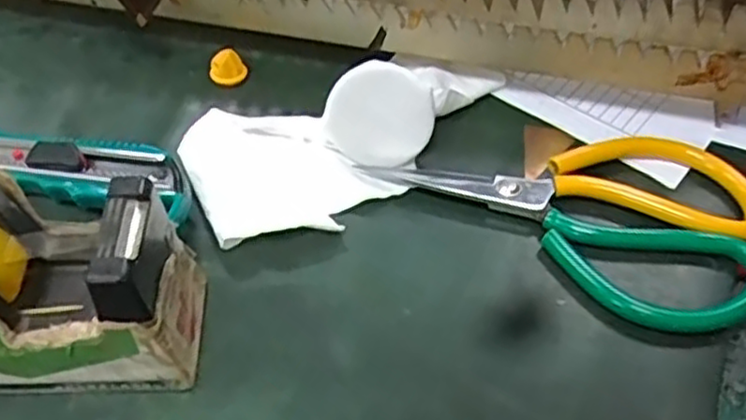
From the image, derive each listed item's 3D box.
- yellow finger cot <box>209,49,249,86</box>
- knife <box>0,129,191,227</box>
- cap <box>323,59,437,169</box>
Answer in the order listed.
[{"bbox_3d":[-0.083,-0.082,0.414,0.020,0.015,0.013,-18,54,-14],"label":"yellow finger cot"},{"bbox_3d":[-0.165,-0.022,0.358,0.172,0.027,0.037,14,52,10],"label":"knife"},{"bbox_3d":[0.003,-0.047,0.361,0.053,0.051,0.005,26,21,2],"label":"cap"}]

